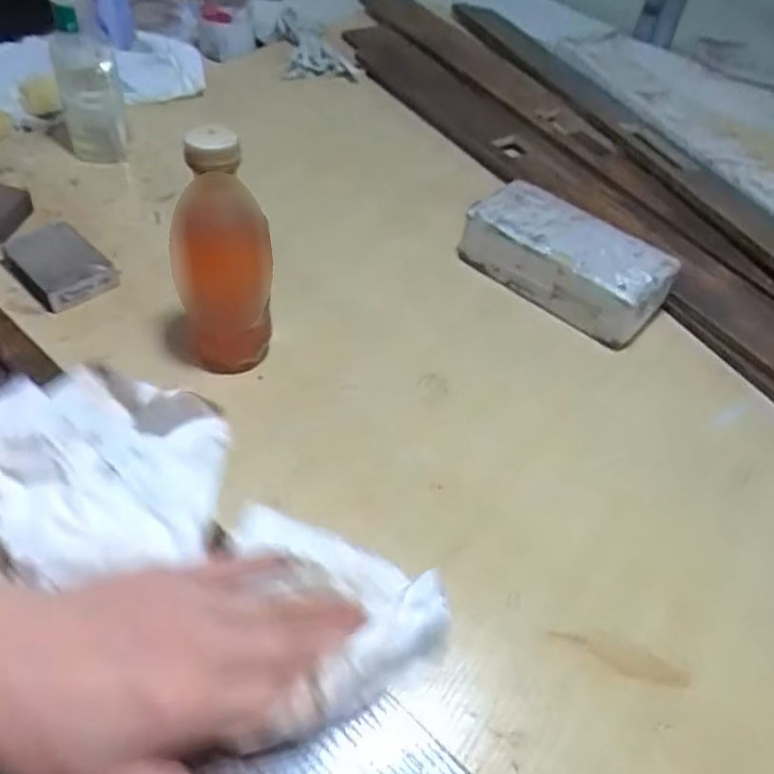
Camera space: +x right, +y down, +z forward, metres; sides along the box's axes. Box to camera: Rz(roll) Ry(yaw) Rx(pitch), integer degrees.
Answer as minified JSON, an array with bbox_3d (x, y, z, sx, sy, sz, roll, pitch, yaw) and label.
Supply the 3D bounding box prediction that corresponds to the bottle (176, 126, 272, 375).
[{"bbox_3d":[-0.135,-0.098,0.546,0.076,0.207,0.059,-12,52,-13],"label":"bottle"}]

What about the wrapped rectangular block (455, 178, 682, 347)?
[{"bbox_3d":[0.182,-0.137,0.702,0.210,0.053,0.099,34,57,22],"label":"wrapped rectangular block"}]

